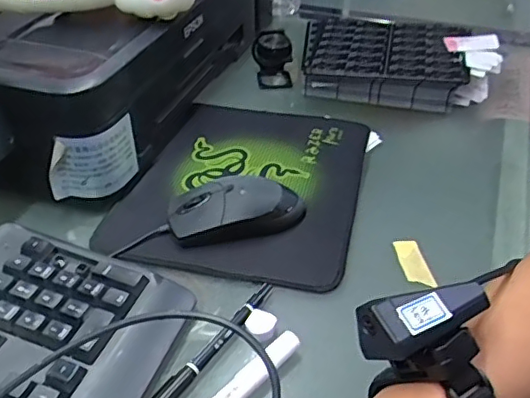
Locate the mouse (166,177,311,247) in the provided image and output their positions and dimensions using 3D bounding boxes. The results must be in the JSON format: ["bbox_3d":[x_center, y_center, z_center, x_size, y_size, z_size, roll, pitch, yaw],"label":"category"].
[{"bbox_3d":[-0.022,0.007,0.478,0.118,0.037,0.051,-8,39,-10],"label":"mouse"}]

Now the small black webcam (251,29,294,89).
[{"bbox_3d":[0.009,-0.174,0.701,0.047,0.064,0.034,-3,38,-3],"label":"small black webcam"}]

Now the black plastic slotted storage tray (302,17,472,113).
[{"bbox_3d":[0.147,-0.171,0.710,0.196,0.053,0.162,6,38,8],"label":"black plastic slotted storage tray"}]

